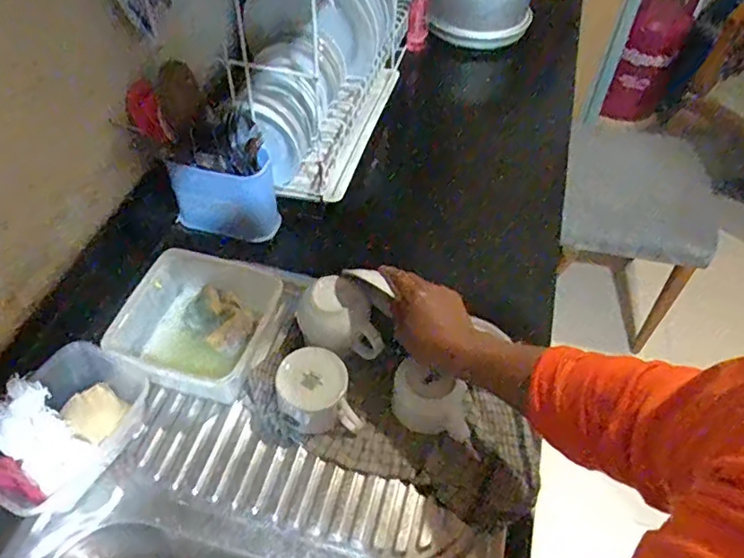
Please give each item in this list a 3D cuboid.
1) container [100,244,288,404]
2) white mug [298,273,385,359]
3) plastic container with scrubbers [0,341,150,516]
[{"bbox_3d":[-0.214,0.059,0.719,0.168,0.074,0.178,13,52,8],"label":"container"},{"bbox_3d":[-0.042,0.057,0.697,0.080,0.063,0.100,-27,57,-22],"label":"white mug"},{"bbox_3d":[-0.339,0.167,0.630,0.105,0.102,0.174,23,54,15],"label":"plastic container with scrubbers"}]

